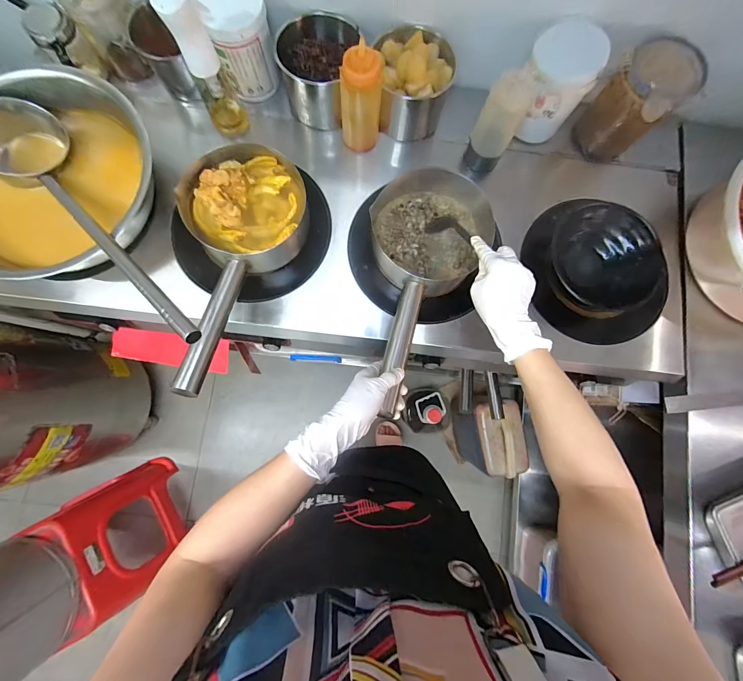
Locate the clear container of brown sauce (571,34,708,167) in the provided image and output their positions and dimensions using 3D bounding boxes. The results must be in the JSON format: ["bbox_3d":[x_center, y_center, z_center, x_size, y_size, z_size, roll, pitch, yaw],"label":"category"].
[{"bbox_3d":[0.465,-0.415,0.618,0.102,0.171,0.116,-24,84,-6],"label":"clear container of brown sauce"}]

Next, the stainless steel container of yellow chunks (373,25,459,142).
[{"bbox_3d":[0.075,-0.475,0.632,0.121,0.133,0.120,0,82,-3],"label":"stainless steel container of yellow chunks"}]

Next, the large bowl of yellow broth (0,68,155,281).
[{"bbox_3d":[-0.525,-0.263,0.582,0.325,0.137,0.335,0,82,-3],"label":"large bowl of yellow broth"}]

